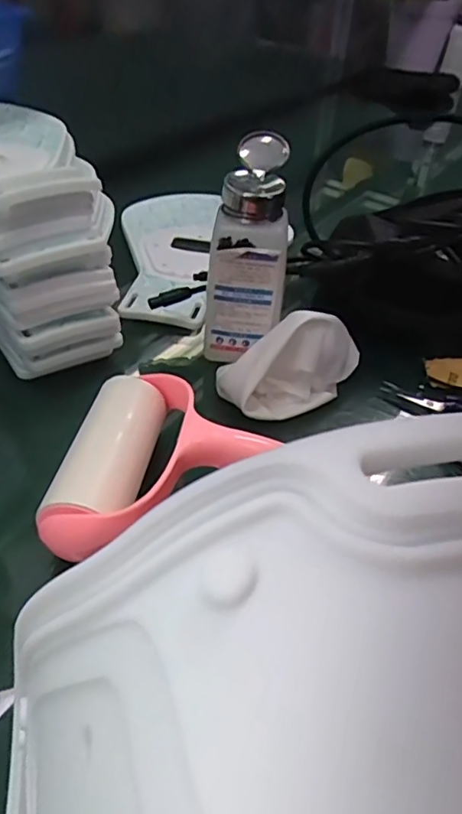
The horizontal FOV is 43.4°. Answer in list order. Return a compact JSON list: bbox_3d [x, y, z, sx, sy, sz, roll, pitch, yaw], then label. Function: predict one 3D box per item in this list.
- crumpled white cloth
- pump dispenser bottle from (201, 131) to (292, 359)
[{"bbox_3d":[0.043,-0.035,0.394,0.100,0.065,0.051,-14,45,-21],"label":"crumpled white cloth"},{"bbox_3d":[0.015,-0.107,0.405,0.051,0.135,0.069,9,41,5],"label":"pump dispenser bottle"}]

